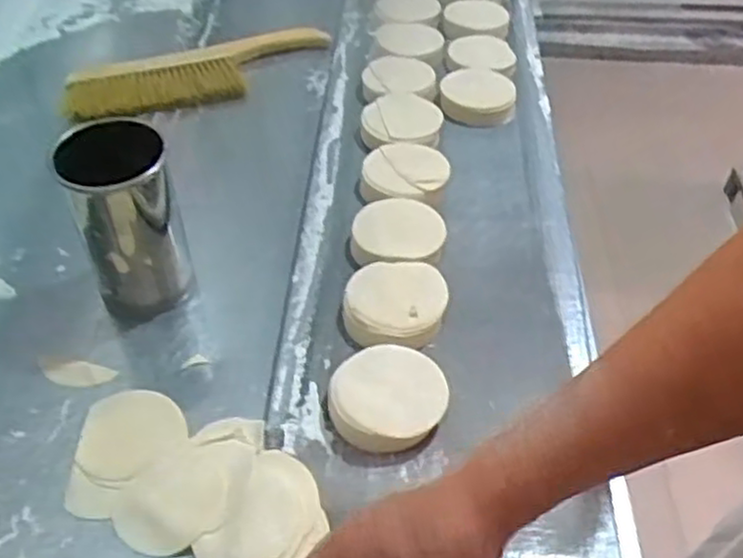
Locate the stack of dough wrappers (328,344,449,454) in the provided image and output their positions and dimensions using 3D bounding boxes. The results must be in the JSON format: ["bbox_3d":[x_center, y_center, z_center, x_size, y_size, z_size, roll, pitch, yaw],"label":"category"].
[{"bbox_3d":[0.013,0.090,0.586,0.088,0.036,0.085,-2,48,-1],"label":"stack of dough wrappers"}]

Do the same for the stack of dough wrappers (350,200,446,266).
[{"bbox_3d":[0.025,-0.043,0.716,0.091,0.032,0.078,-4,47,-5],"label":"stack of dough wrappers"}]

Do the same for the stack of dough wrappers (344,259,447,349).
[{"bbox_3d":[0.021,0.023,0.652,0.089,0.029,0.092,-2,48,-1],"label":"stack of dough wrappers"}]

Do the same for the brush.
[{"bbox_3d":[-0.205,-0.264,0.931,0.347,0.030,0.109,-20,51,-17],"label":"brush"}]

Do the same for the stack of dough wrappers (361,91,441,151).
[{"bbox_3d":[0.034,-0.172,0.827,0.088,0.022,0.091,-2,48,-1],"label":"stack of dough wrappers"}]

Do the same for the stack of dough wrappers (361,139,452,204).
[{"bbox_3d":[0.035,-0.109,0.771,0.090,0.028,0.083,-2,48,-1],"label":"stack of dough wrappers"}]

